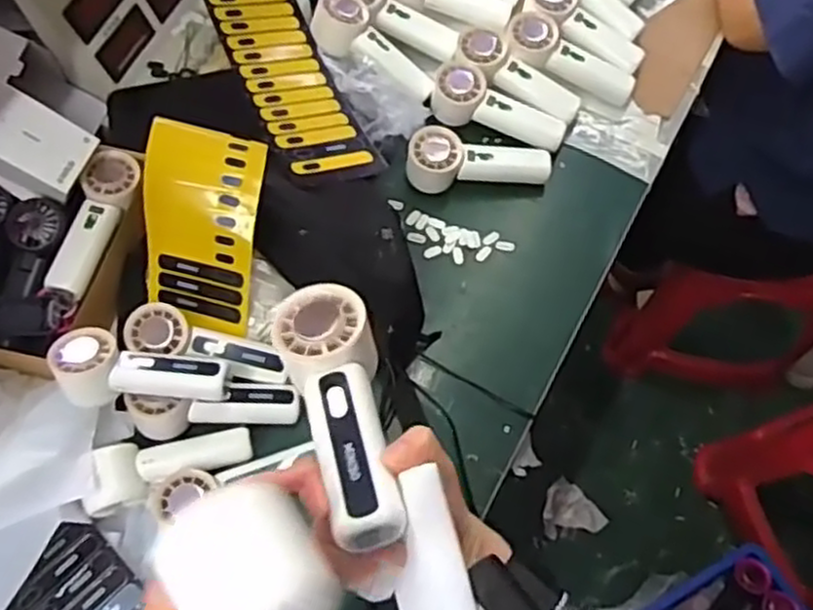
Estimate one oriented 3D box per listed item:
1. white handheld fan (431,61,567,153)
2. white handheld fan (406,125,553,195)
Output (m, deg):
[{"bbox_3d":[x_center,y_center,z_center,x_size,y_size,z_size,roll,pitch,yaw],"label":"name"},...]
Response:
[{"bbox_3d":[0.103,-0.218,0.835,0.153,0.041,0.066,18,69,7],"label":"white handheld fan"},{"bbox_3d":[0.079,-0.158,0.821,0.159,0.055,0.054,-4,68,-2],"label":"white handheld fan"}]

